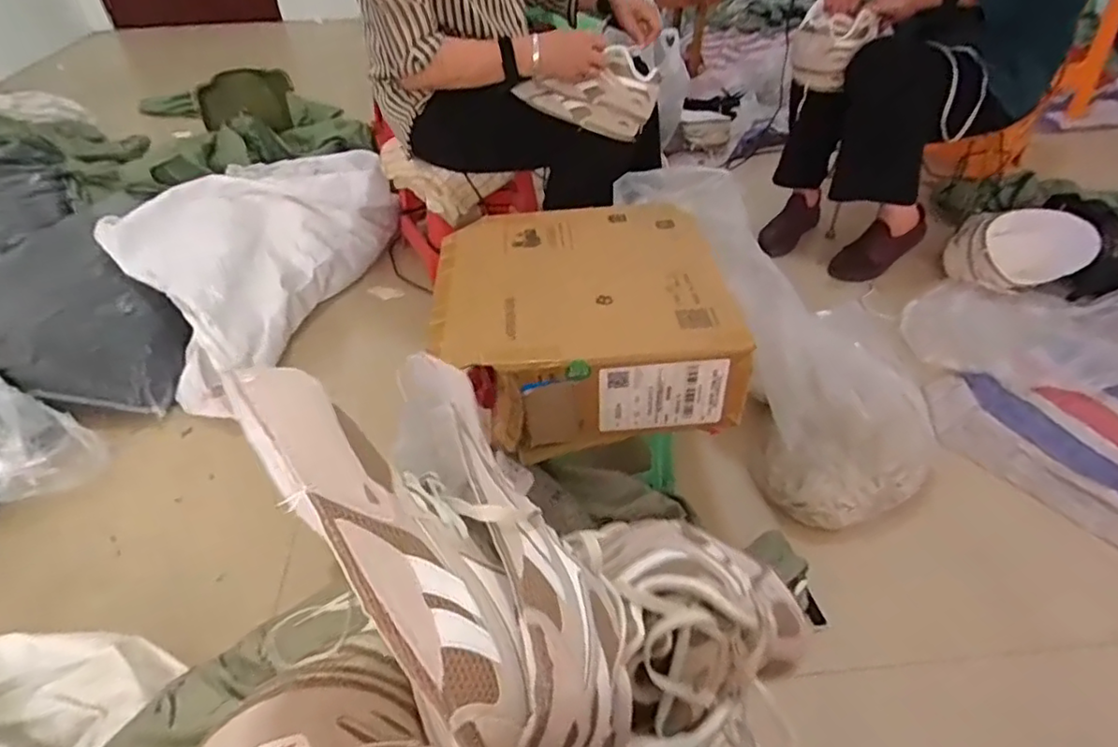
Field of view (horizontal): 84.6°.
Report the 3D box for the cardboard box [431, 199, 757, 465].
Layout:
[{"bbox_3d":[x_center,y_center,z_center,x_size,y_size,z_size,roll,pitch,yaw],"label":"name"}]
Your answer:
[{"bbox_3d":[0.024,-0.092,0.872,0.376,0.147,0.382,-5,43,-4],"label":"cardboard box"}]

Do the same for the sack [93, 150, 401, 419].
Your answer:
[{"bbox_3d":[-0.663,-0.283,1.354,0.374,0.210,0.781,9,43,11],"label":"sack"}]

